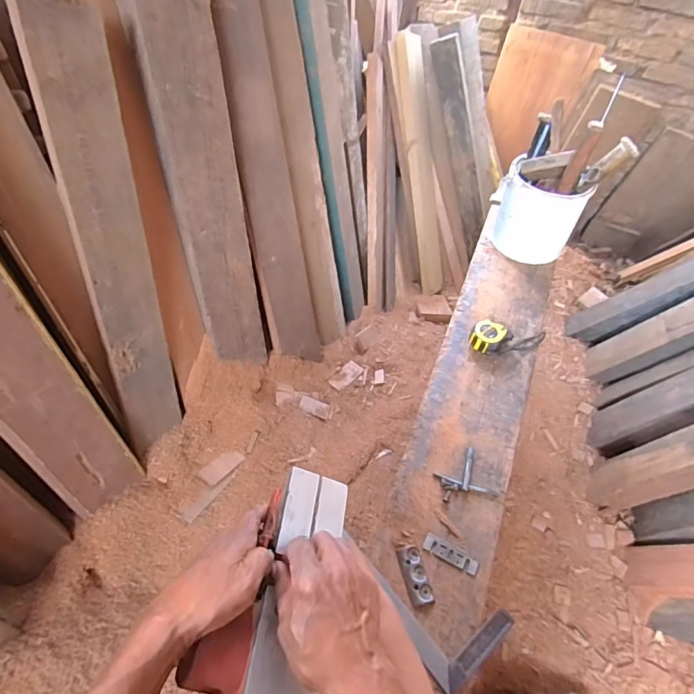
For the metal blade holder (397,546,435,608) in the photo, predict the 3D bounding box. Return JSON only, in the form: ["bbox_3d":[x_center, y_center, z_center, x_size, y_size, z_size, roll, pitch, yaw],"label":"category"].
[{"bbox_3d":[0.100,0.334,0.672,0.035,0.008,0.080,-11,56,-11],"label":"metal blade holder"}]

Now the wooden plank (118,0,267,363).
[{"bbox_3d":[-0.269,-0.263,0.919,0.131,0.709,0.033,-29,42,-32],"label":"wooden plank"}]

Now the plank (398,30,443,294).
[{"bbox_3d":[0.254,-0.607,1.594,0.115,0.844,0.038,-13,19,-12],"label":"plank"}]

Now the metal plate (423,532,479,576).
[{"bbox_3d":[0.157,0.311,0.691,0.082,0.004,0.024,25,57,14],"label":"metal plate"}]

